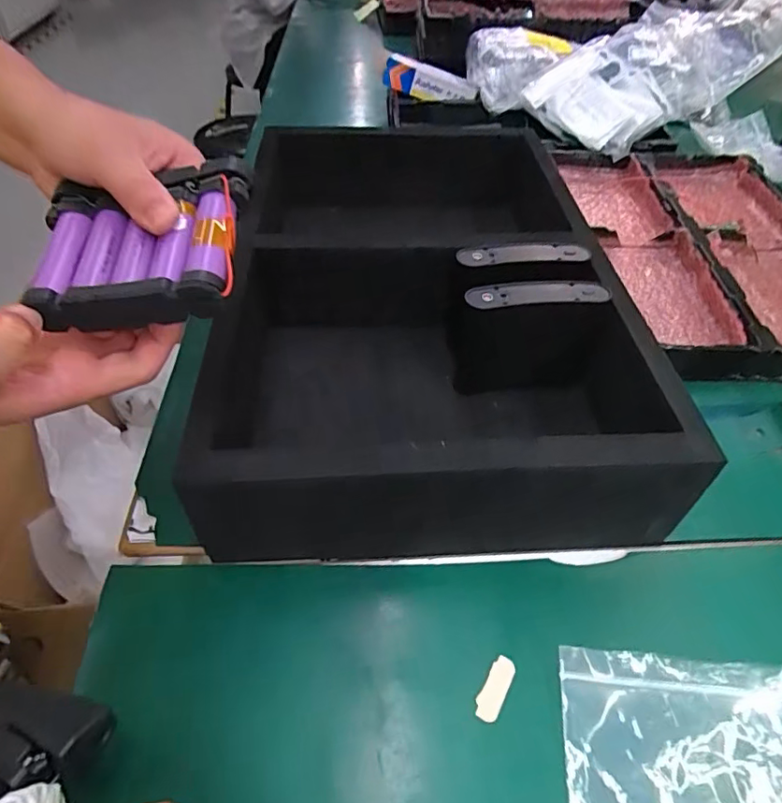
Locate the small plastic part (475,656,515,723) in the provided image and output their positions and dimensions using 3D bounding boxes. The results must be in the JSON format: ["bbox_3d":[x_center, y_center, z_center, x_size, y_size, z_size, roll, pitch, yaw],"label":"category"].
[{"bbox_3d":[0.071,0.194,0.365,0.015,0.004,0.042,23,53,18],"label":"small plastic part"}]

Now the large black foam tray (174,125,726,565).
[{"bbox_3d":[0.033,-0.119,0.566,0.360,0.125,0.548,-1,49,-1],"label":"large black foam tray"}]

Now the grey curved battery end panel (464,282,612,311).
[{"bbox_3d":[0.128,-0.095,0.471,0.126,0.009,0.028,-3,48,-3],"label":"grey curved battery end panel"}]

